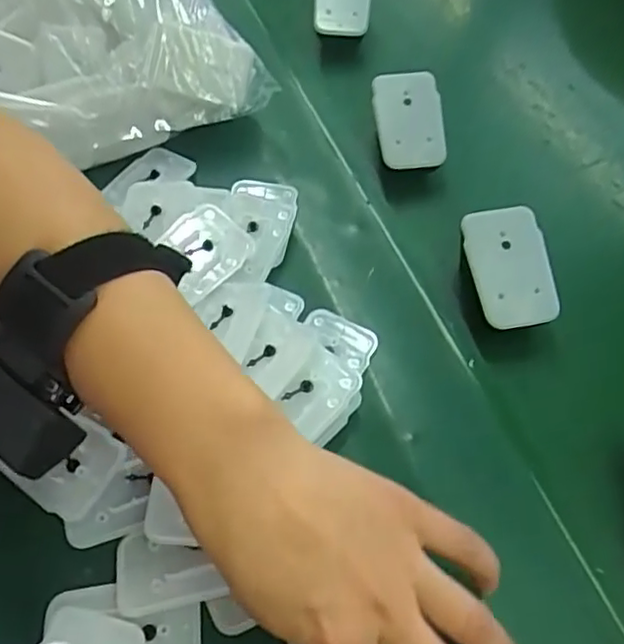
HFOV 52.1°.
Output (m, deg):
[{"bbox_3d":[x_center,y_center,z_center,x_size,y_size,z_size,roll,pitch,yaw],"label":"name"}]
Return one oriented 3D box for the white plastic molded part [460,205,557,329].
[{"bbox_3d":[0.107,-0.030,0.346,0.041,0.007,0.065,-12,79,0],"label":"white plastic molded part"}]

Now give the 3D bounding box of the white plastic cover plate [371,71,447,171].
[{"bbox_3d":[0.063,-0.132,0.415,0.043,0.009,0.062,-4,86,1],"label":"white plastic cover plate"}]

